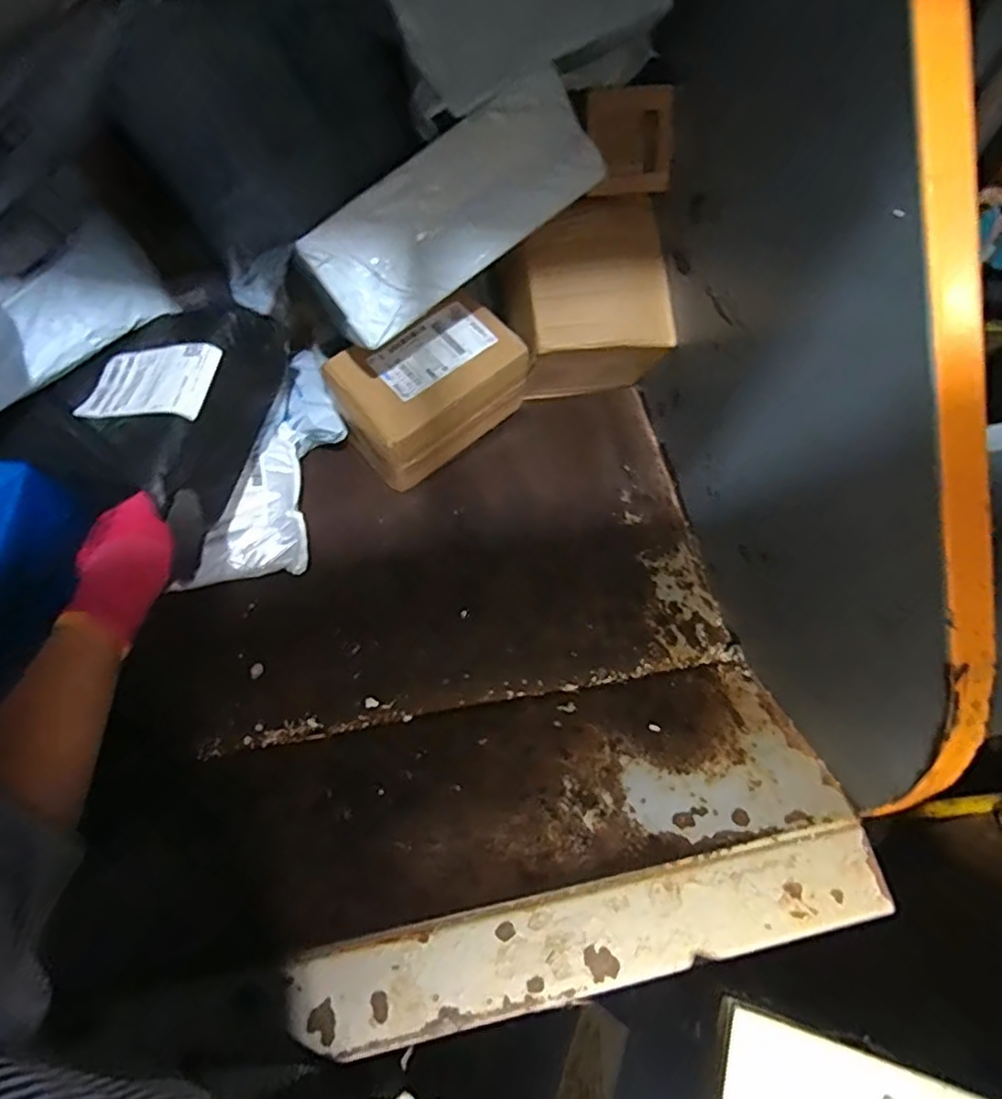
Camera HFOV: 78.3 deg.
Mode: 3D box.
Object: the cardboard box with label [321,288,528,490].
[{"bbox_3d":[-0.087,-0.186,0.710,0.204,0.109,0.132,-39,72,-20],"label":"cardboard box with label"}]

